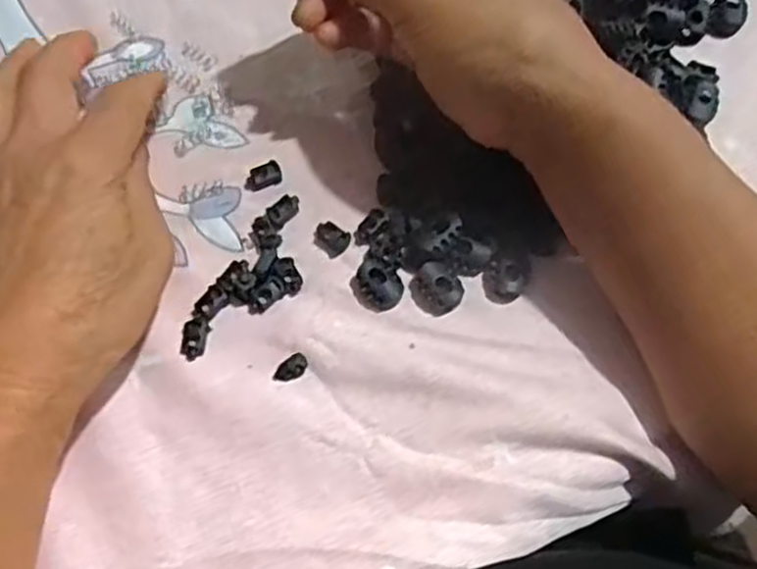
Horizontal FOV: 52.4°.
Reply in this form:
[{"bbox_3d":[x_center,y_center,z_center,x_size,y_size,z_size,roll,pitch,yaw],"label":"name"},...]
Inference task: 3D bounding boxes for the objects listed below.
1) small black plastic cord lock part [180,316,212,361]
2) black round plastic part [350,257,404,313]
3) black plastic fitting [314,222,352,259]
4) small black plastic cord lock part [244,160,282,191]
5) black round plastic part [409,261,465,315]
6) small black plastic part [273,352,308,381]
[{"bbox_3d":[-0.078,0.022,0.326,0.010,0.004,0.019,13,70,5],"label":"small black plastic cord lock part"},{"bbox_3d":[0.000,0.000,0.333,0.020,0.005,0.022,0,70,0],"label":"black round plastic part"},{"bbox_3d":[-0.021,-0.021,0.344,0.016,0.008,0.013,40,75,13],"label":"black plastic fitting"},{"bbox_3d":[-0.053,-0.050,0.354,0.018,0.005,0.010,-18,71,-7],"label":"small black plastic cord lock part"},{"bbox_3d":[0.025,0.001,0.331,0.021,0.006,0.022,0,70,0],"label":"black round plastic part"},{"bbox_3d":[-0.037,0.035,0.321,0.015,0.004,0.009,-29,72,-10],"label":"small black plastic part"}]

